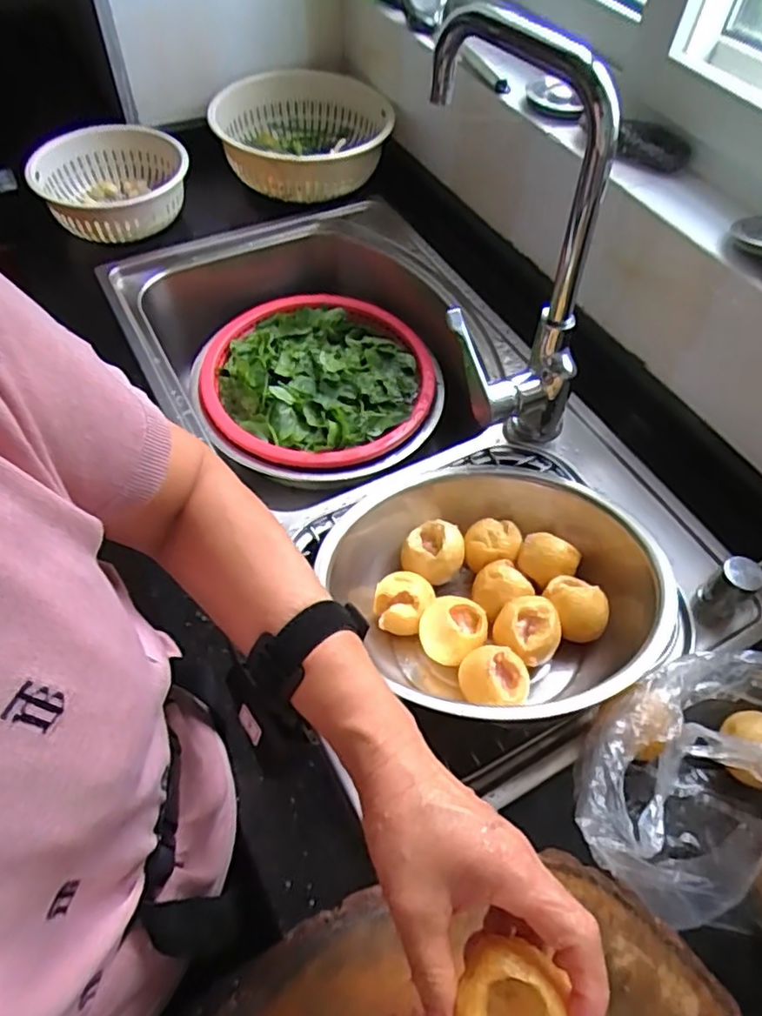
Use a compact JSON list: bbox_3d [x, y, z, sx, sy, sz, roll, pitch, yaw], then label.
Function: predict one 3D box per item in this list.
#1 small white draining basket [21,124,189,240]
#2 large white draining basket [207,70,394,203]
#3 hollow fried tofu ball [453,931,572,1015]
[{"bbox_3d":[-0.384,-0.469,0.923,0.213,0.077,0.213,5,55,0],"label":"small white draining basket"},{"bbox_3d":[-0.122,-0.585,1.002,0.272,0.084,0.273,4,55,0],"label":"large white draining basket"},{"bbox_3d":[0.055,0.224,0.280,0.044,0.041,0.047,1,55,-2],"label":"hollow fried tofu ball"}]

